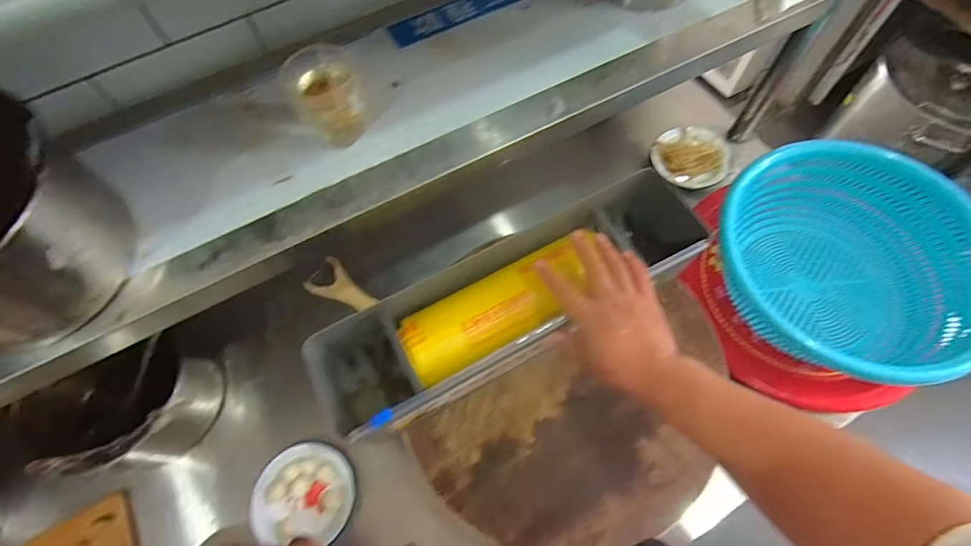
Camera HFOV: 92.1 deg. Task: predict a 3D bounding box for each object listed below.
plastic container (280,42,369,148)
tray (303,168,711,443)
[{"bbox_3d":[-0.168,-0.191,0.508,0.068,0.079,0.064,-25,66,-9],"label":"plastic container"},{"bbox_3d":[0.025,0.046,0.598,0.476,0.135,0.144,-27,67,-10],"label":"tray"}]

